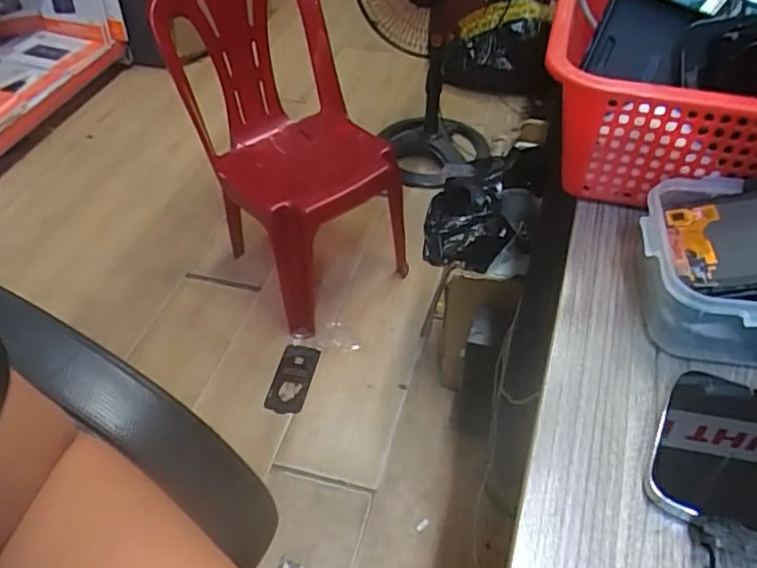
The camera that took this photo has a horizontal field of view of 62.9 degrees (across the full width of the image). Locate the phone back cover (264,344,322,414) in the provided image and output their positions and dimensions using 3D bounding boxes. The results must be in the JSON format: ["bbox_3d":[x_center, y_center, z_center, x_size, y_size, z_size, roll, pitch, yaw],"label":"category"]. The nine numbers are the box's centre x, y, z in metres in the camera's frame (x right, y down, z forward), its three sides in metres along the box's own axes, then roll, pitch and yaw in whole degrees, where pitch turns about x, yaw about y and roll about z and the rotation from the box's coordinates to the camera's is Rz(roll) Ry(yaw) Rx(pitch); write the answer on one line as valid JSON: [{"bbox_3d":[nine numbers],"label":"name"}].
[{"bbox_3d":[-0.169,0.188,1.225,0.074,0.010,0.147,13,55,5],"label":"phone back cover"}]

